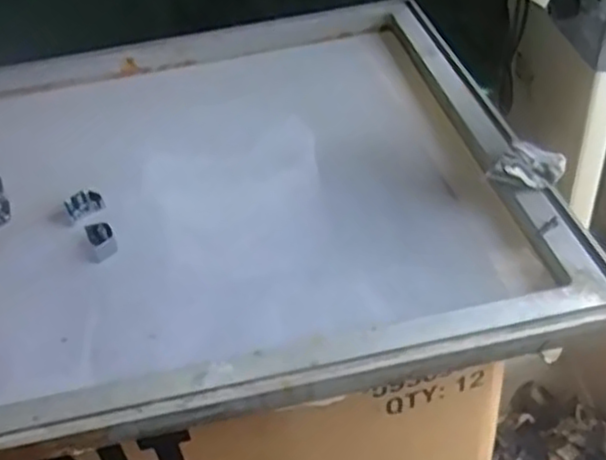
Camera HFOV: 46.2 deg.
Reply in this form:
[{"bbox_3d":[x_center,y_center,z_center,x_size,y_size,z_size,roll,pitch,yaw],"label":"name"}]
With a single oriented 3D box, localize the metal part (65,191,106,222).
[{"bbox_3d":[-0.217,-0.026,0.710,0.035,0.022,0.012,-27,45,-21],"label":"metal part"}]

